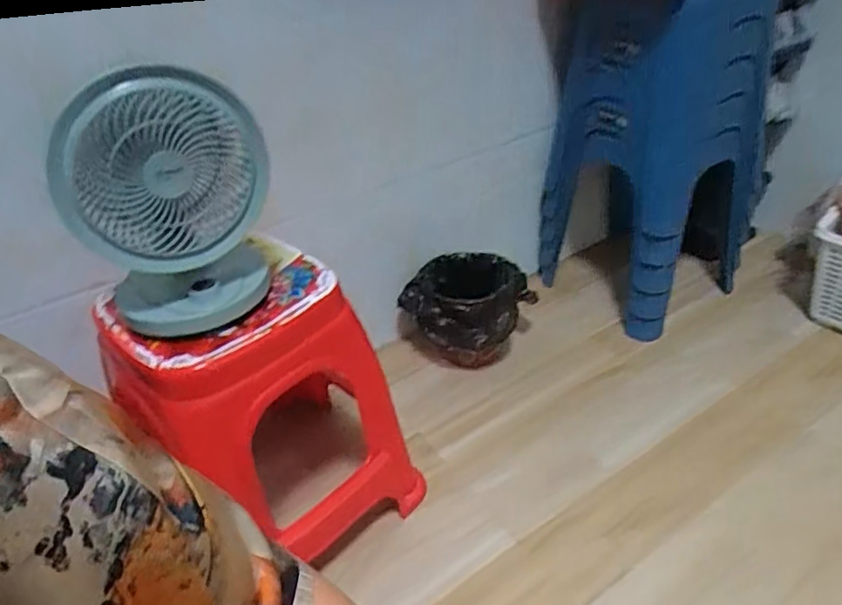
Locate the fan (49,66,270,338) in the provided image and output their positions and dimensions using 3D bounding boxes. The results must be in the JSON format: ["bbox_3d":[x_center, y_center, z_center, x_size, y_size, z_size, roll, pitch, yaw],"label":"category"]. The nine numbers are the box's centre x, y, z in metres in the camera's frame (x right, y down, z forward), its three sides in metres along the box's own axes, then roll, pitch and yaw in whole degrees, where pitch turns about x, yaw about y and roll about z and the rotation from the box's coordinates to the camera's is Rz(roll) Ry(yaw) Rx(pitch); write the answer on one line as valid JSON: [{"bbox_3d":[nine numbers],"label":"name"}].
[{"bbox_3d":[-0.286,-0.125,0.711,0.213,0.292,0.144,-14,37,-12],"label":"fan"}]

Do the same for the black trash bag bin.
[{"bbox_3d":[0.102,0.029,1.322,0.269,0.221,0.198,9,39,19],"label":"black trash bag bin"}]

